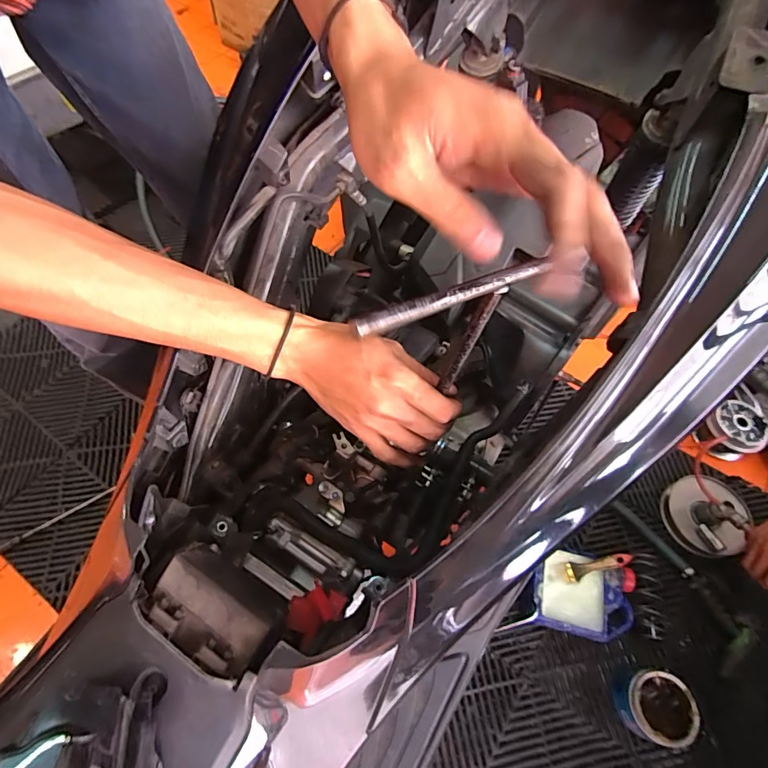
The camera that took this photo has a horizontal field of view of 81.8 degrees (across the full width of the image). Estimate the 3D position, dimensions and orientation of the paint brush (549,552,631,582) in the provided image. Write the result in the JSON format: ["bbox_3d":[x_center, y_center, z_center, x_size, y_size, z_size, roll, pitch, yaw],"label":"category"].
[{"bbox_3d":[0.384,0.340,0.822,0.148,0.016,0.033,-16,63,6],"label":"paint brush"}]

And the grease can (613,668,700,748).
[{"bbox_3d":[0.444,0.533,0.740,0.105,0.106,0.096,1,62,-2],"label":"grease can"}]

